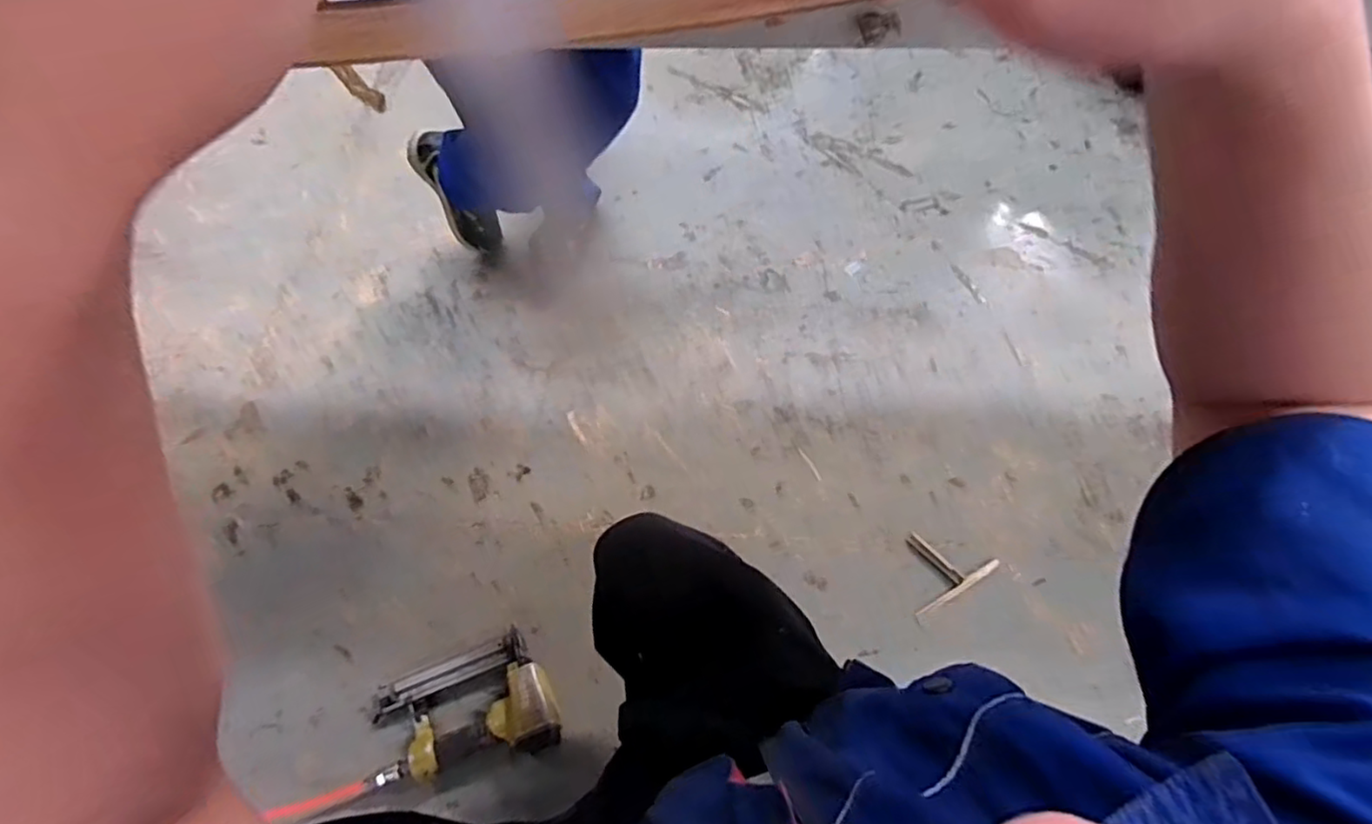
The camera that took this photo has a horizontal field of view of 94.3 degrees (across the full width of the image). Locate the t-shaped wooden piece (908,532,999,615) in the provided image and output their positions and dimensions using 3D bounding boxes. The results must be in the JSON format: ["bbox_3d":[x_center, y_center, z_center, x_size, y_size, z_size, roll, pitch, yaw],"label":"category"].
[{"bbox_3d":[0.385,0.228,0.967,0.145,0.008,0.104,-26,63,-12],"label":"t-shaped wooden piece"}]

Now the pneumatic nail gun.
[{"bbox_3d":[-0.305,0.408,0.866,0.240,0.058,0.156,-18,62,-8],"label":"pneumatic nail gun"}]

